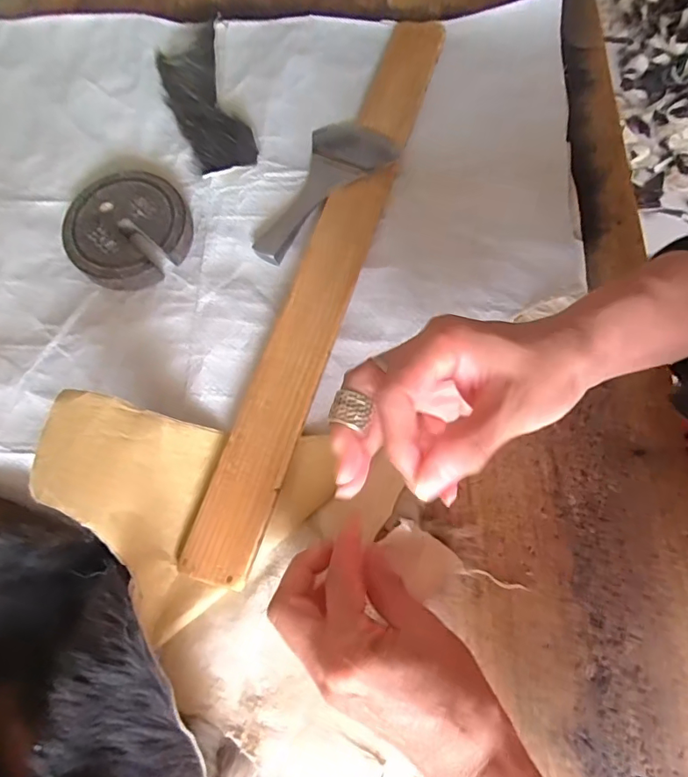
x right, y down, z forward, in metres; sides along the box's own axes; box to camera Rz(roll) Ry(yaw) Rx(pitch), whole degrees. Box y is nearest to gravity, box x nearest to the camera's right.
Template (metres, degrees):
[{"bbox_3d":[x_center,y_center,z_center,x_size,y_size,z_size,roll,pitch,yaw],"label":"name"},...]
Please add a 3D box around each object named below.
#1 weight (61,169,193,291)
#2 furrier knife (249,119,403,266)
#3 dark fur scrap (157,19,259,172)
[{"bbox_3d":[-0.175,-0.130,0.401,0.095,0.016,0.095,-1,72,2],"label":"weight"},{"bbox_3d":[-0.029,-0.172,0.407,0.141,0.016,0.072,-40,75,-10],"label":"furrier knife"},{"bbox_3d":[-0.124,-0.256,0.433,0.059,0.013,0.159,-19,73,-4],"label":"dark fur scrap"}]

